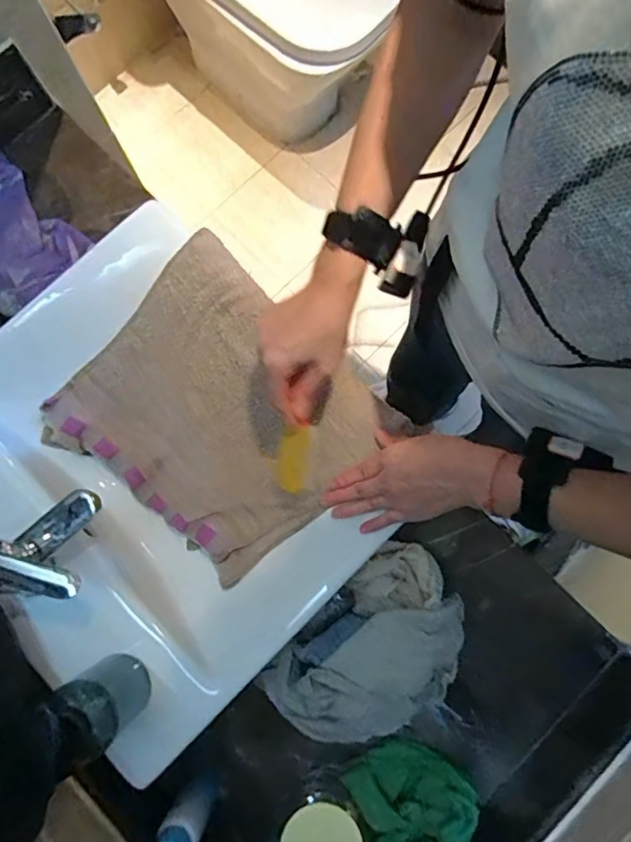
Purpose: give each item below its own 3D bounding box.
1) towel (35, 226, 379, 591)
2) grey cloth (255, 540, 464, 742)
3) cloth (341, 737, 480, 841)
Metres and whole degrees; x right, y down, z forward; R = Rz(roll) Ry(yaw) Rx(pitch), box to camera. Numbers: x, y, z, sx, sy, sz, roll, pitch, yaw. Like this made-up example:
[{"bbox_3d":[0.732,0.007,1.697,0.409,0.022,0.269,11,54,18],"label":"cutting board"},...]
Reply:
[{"bbox_3d":[-0.119,-0.006,0.629,0.276,0.092,0.308,-44,82,-6],"label":"towel"},{"bbox_3d":[0.069,0.271,0.627,0.156,0.078,0.240,44,84,8],"label":"grey cloth"},{"bbox_3d":[0.107,0.446,0.619,0.144,0.039,0.139,-32,81,-4],"label":"cloth"}]

